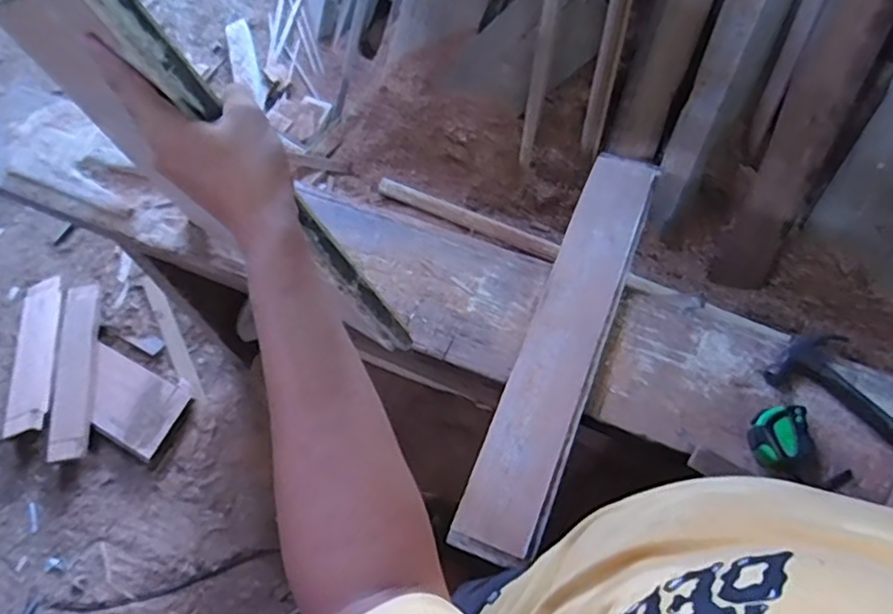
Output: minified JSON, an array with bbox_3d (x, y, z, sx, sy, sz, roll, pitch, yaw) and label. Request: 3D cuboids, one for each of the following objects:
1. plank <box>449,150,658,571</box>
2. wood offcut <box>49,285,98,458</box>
[{"bbox_3d":[0.162,0.038,0.854,0.100,0.031,0.590,19,68,13],"label":"plank"},{"bbox_3d":[-0.943,0.152,1.634,0.092,0.017,0.484,-11,60,-4],"label":"wood offcut"}]

